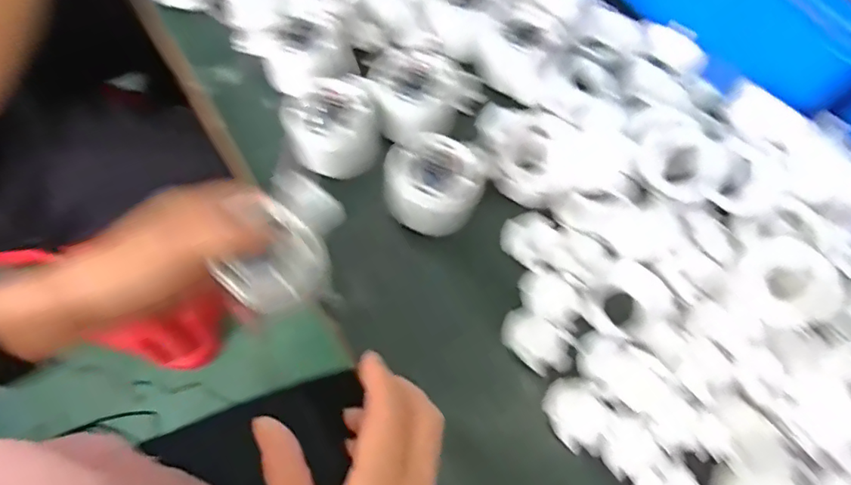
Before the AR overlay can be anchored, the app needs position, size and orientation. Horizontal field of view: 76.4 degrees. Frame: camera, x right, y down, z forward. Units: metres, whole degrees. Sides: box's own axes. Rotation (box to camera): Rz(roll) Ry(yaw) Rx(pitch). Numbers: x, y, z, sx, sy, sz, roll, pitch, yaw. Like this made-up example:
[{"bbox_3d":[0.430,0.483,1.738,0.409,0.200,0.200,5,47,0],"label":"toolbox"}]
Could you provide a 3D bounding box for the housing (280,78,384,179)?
[{"bbox_3d":[-0.072,-0.087,0.422,0.071,0.047,0.059,-13,68,-8],"label":"housing"}]

